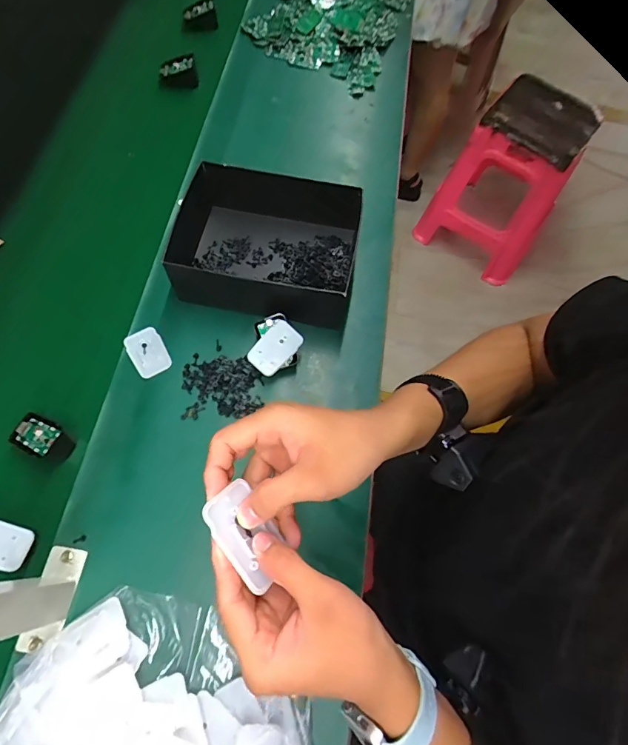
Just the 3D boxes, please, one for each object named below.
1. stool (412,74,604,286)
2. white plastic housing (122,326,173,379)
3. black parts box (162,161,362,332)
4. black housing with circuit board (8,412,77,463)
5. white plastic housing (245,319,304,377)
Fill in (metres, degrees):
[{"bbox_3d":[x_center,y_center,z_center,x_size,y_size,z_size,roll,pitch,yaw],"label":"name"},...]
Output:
[{"bbox_3d":[0.646,-0.635,1.416,0.361,0.515,0.363,35,69,11],"label":"stool"},{"bbox_3d":[-0.217,-0.027,0.551,0.044,0.006,0.067,-31,72,-16],"label":"white plastic housing"},{"bbox_3d":[-0.076,-0.179,0.587,0.265,0.083,0.187,12,66,1],"label":"black parts box"},{"bbox_3d":[-0.320,0.079,0.501,0.066,0.032,0.041,16,67,21],"label":"black housing with circuit board"},{"bbox_3d":[-0.050,-0.031,0.535,0.069,0.005,0.045,-44,85,-6],"label":"white plastic housing"}]

